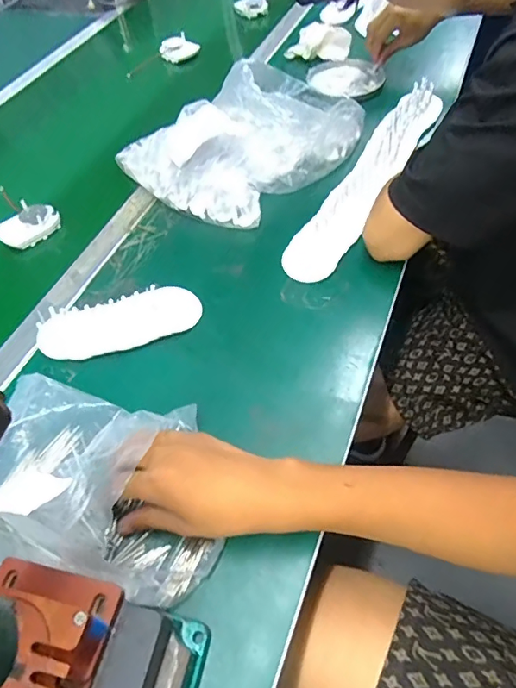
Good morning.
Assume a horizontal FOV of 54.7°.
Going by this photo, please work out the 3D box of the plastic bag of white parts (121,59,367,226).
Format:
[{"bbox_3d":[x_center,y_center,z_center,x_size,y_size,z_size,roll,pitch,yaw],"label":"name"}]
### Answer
[{"bbox_3d":[-0.015,-0.317,0.713,0.252,0.087,0.334,34,63,29],"label":"plastic bag of white parts"}]

